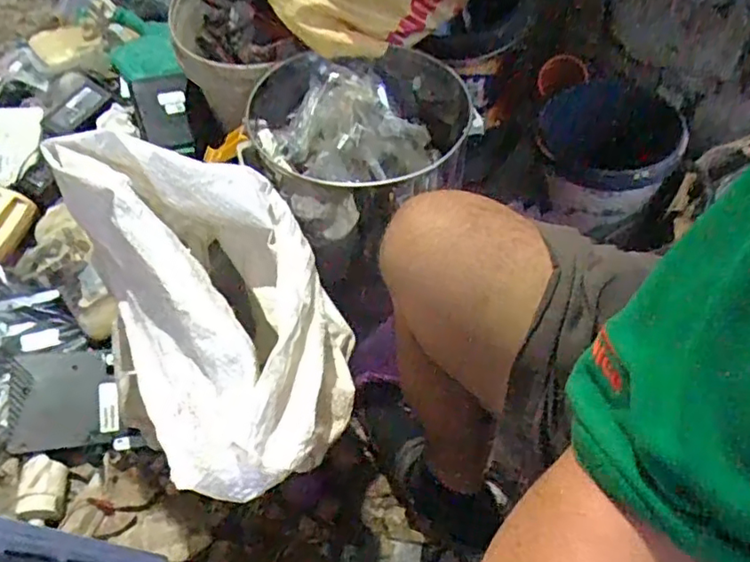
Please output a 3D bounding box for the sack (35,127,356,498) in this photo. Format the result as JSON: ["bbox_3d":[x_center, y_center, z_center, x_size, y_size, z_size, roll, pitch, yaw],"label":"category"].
[{"bbox_3d":[-0.142,0.030,0.614,0.215,0.243,0.398,-23,56,-13],"label":"sack"}]

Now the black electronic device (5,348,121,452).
[{"bbox_3d":[-0.480,0.175,0.928,0.150,0.027,0.158,-6,62,-21],"label":"black electronic device"}]

